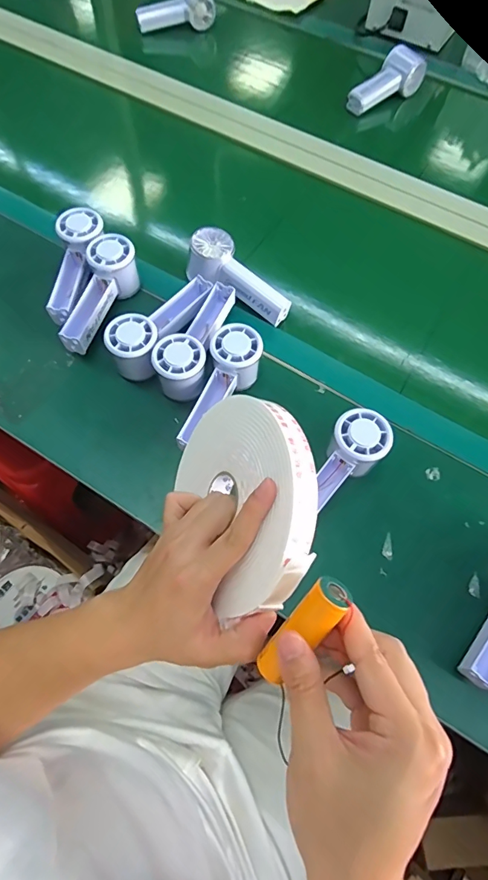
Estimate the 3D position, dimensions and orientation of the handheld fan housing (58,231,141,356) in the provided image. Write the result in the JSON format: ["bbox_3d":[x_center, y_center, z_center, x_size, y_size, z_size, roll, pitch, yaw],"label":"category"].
[{"bbox_3d":[-0.173,-0.176,0.546,0.054,0.059,0.150,11,65,4],"label":"handheld fan housing"}]

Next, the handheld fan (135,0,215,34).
[{"bbox_3d":[-0.135,-0.851,0.868,0.159,0.062,0.038,-18,67,-9],"label":"handheld fan"}]

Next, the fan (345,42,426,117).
[{"bbox_3d":[0.253,-0.627,0.775,0.058,0.052,0.158,39,71,16],"label":"fan"}]

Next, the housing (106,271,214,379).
[{"bbox_3d":[-0.099,-0.140,0.531,0.059,0.062,0.158,27,68,11],"label":"housing"}]

